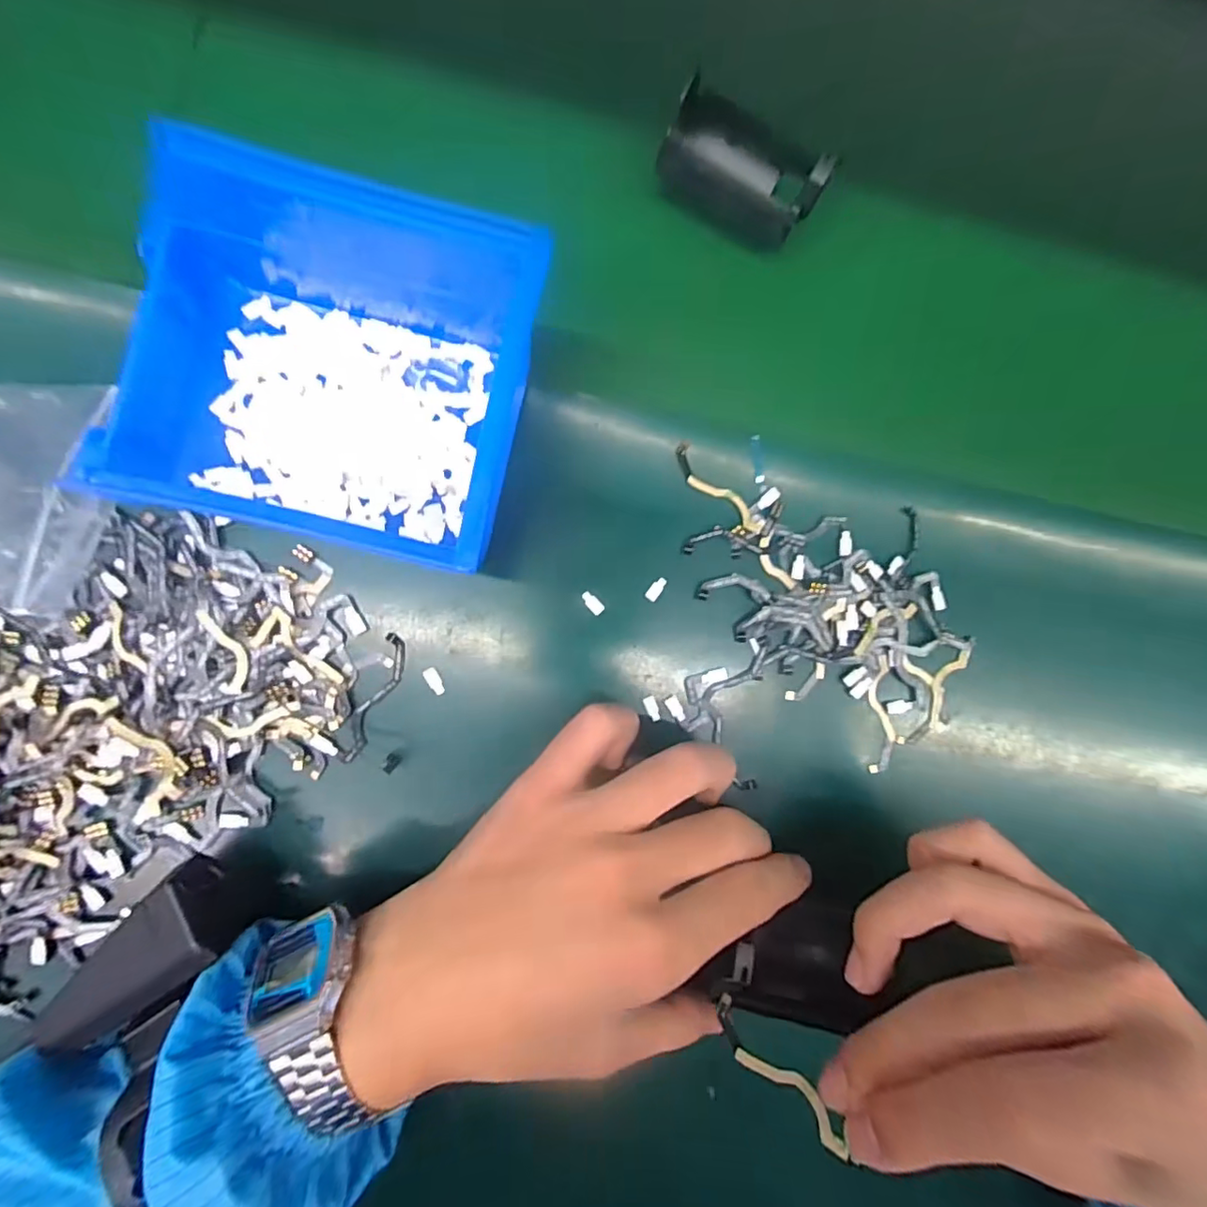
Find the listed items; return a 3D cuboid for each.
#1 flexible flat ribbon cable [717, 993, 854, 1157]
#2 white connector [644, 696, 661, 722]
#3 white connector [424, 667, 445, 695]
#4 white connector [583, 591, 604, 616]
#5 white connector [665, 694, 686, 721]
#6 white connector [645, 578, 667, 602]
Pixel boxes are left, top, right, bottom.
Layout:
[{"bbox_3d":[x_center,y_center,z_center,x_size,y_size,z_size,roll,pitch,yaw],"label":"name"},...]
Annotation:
[{"bbox_3d":[0.057,0.155,0.189,0.051,0.005,0.010,33,87,35],"label":"flexible flat ribbon cable"},{"bbox_3d":[0.021,0.044,0.241,0.005,0.004,0.011,-19,89,-7],"label":"white connector"},{"bbox_3d":[-0.069,0.032,0.233,0.005,0.004,0.012,-28,90,-7],"label":"white connector"},{"bbox_3d":[-0.004,0.000,0.240,0.011,0.004,0.005,44,84,-2],"label":"white connector"},{"bbox_3d":[0.031,0.045,0.241,0.006,0.004,0.011,-25,90,-7],"label":"white connector"},{"bbox_3d":[0.023,-0.006,0.243,0.005,0.004,0.011,38,84,-3],"label":"white connector"}]

